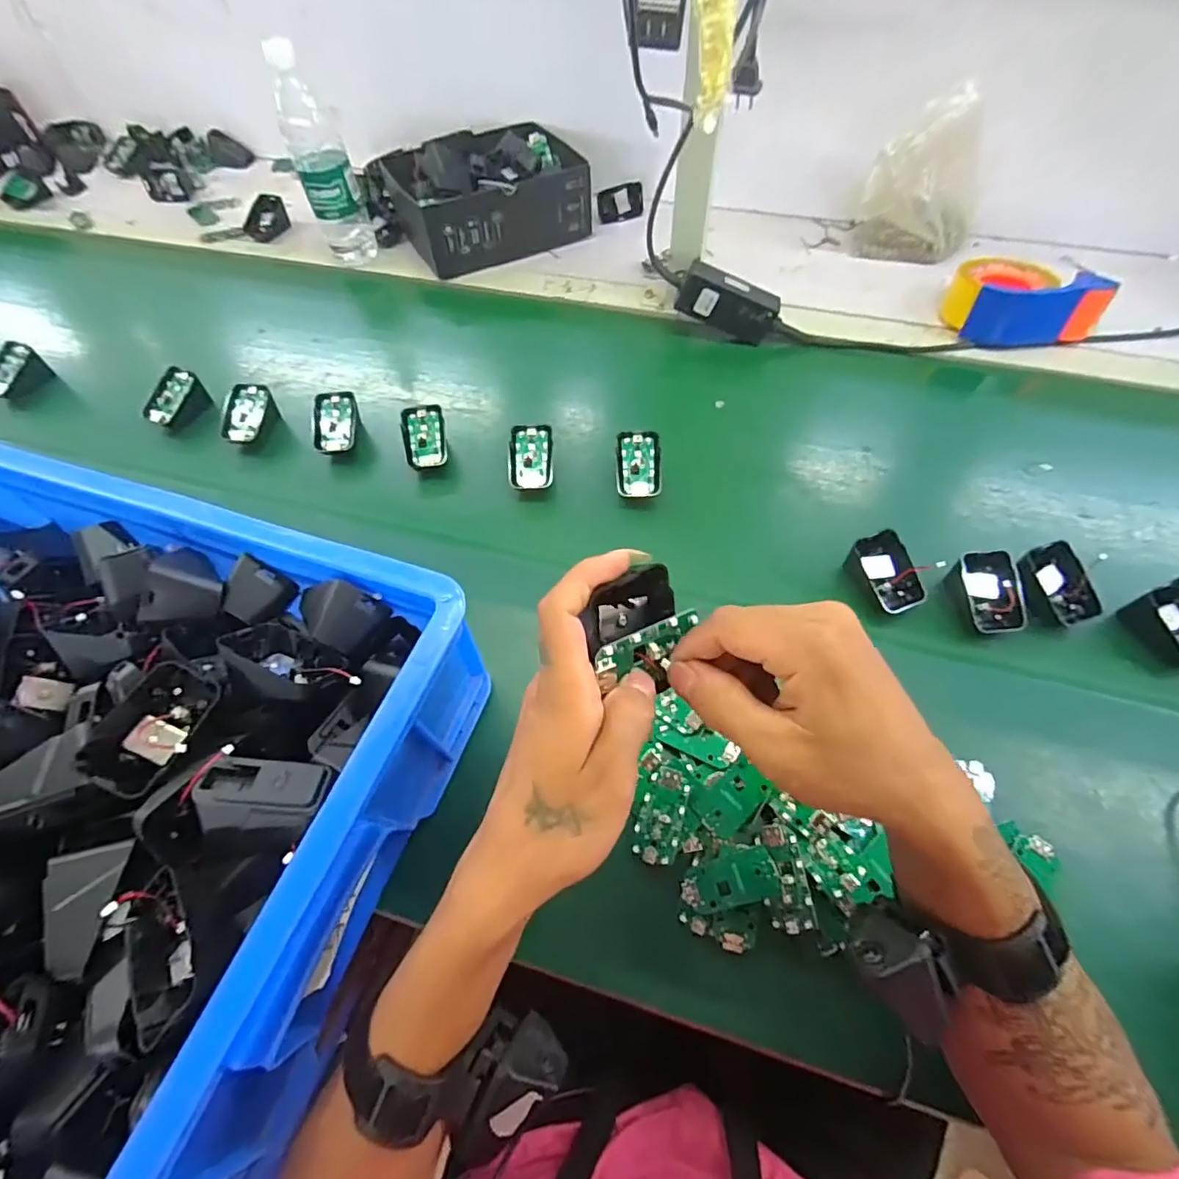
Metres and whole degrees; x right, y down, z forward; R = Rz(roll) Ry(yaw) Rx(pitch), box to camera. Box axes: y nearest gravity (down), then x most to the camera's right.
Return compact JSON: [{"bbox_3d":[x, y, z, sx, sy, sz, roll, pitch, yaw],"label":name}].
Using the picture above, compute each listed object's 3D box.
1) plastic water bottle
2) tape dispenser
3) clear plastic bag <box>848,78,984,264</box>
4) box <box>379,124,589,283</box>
[{"bbox_3d":[-0.338,-0.536,0.705,0.067,0.220,0.057,-19,61,-9],"label":"plastic water bottle"},{"bbox_3d":[0.505,-0.334,0.653,0.152,0.079,0.096,17,62,12],"label":"tape dispenser"},{"bbox_3d":[0.421,-0.503,0.693,0.135,0.162,0.081,31,65,18],"label":"clear plastic bag"},{"bbox_3d":[-0.140,-0.561,0.786,0.239,0.090,0.183,-25,62,-12],"label":"box"}]

